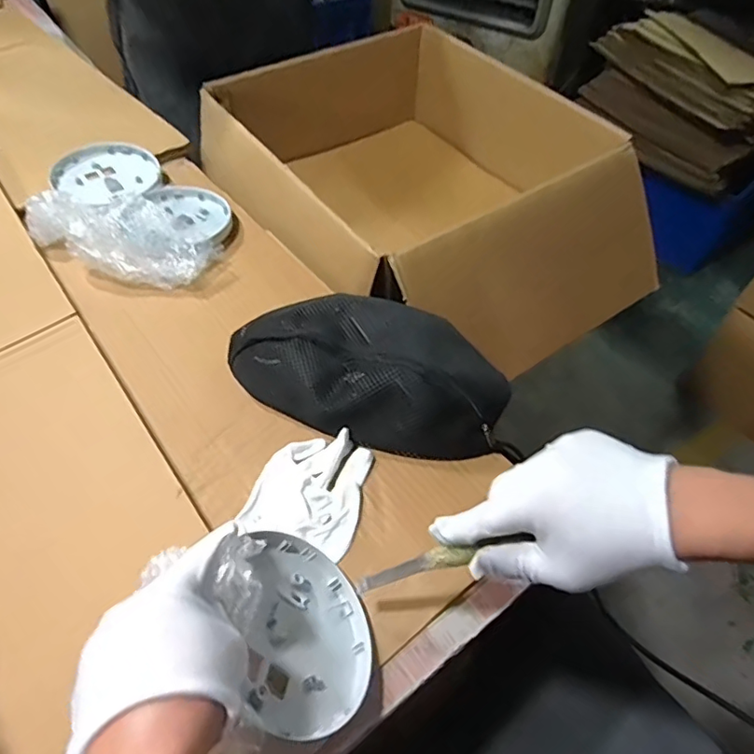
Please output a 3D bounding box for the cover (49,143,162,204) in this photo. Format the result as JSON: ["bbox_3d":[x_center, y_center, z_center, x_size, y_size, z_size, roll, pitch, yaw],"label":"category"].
[{"bbox_3d":[-0.368,-0.275,0.741,0.132,0.030,0.129,1,52,-1],"label":"cover"}]

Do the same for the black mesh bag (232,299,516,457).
[{"bbox_3d":[-0.011,-0.017,0.533,0.275,0.071,0.146,13,53,9],"label":"black mesh bag"}]

